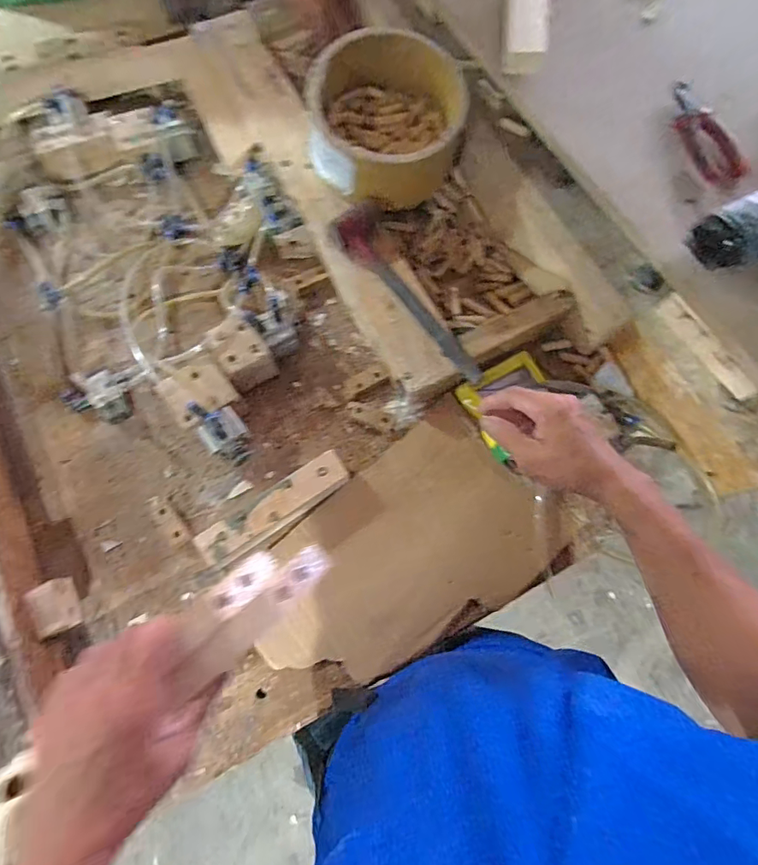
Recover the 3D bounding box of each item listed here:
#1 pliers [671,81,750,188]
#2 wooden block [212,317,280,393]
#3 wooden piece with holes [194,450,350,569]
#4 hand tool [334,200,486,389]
[{"bbox_3d":[0.442,-0.413,0.650,0.070,0.029,0.170,-13,74,-4],"label":"pliers"},{"bbox_3d":[-0.194,-0.109,0.694,0.069,0.073,0.088,-32,76,-9],"label":"wooden block"},{"bbox_3d":[-0.133,0.098,0.618,0.205,0.021,0.050,-34,76,-10],"label":"wooden piece with holes"},{"bbox_3d":[0.034,-0.193,0.677,0.080,0.036,0.315,-27,75,-8],"label":"hand tool"}]

